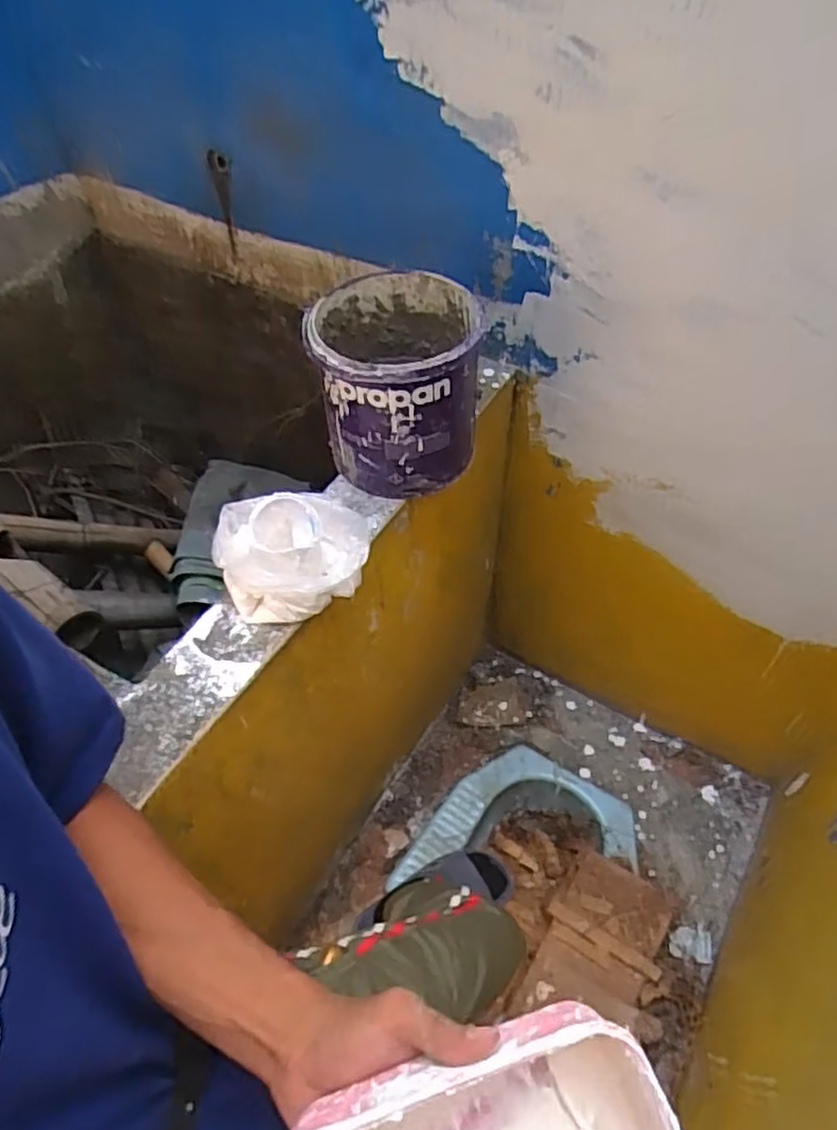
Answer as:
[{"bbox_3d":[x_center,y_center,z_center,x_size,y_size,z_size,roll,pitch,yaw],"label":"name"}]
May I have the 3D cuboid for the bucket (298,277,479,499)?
[{"bbox_3d":[-0.022,-0.209,0.791,0.173,0.185,0.181,0,53,0],"label":"bucket"}]

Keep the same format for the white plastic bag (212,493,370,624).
[{"bbox_3d":[-0.135,-0.012,0.718,0.160,0.076,0.118,2,53,2],"label":"white plastic bag"}]

